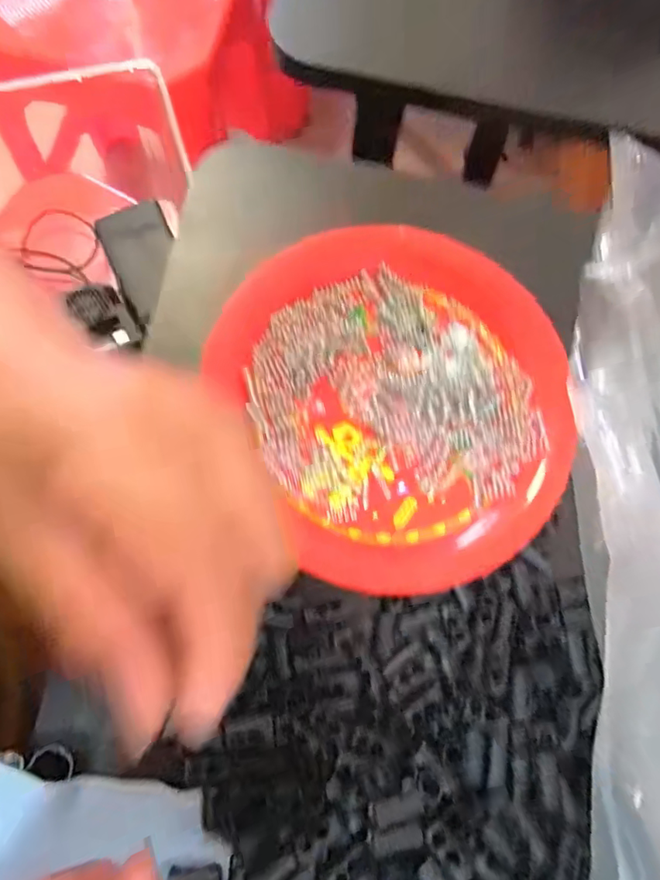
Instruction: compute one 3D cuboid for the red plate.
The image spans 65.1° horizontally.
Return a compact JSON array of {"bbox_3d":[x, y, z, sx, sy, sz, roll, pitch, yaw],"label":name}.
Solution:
[{"bbox_3d":[0.035,-0.022,0.236,0.148,0.019,0.163,-26,79,-9],"label":"red plate"}]

